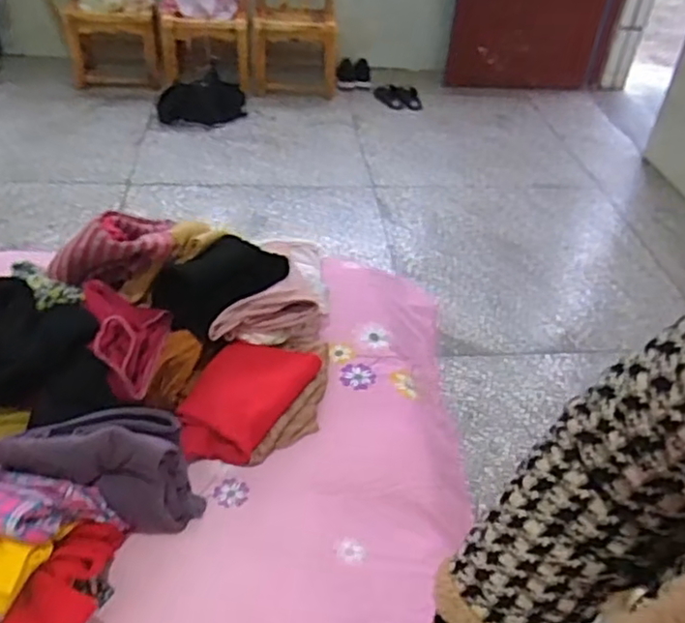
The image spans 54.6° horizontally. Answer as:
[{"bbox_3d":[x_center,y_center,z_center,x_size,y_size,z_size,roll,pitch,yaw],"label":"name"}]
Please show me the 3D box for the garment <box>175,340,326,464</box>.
[{"bbox_3d":[-0.153,0.130,1.019,0.153,0.052,0.246,25,42,21],"label":"garment"}]

